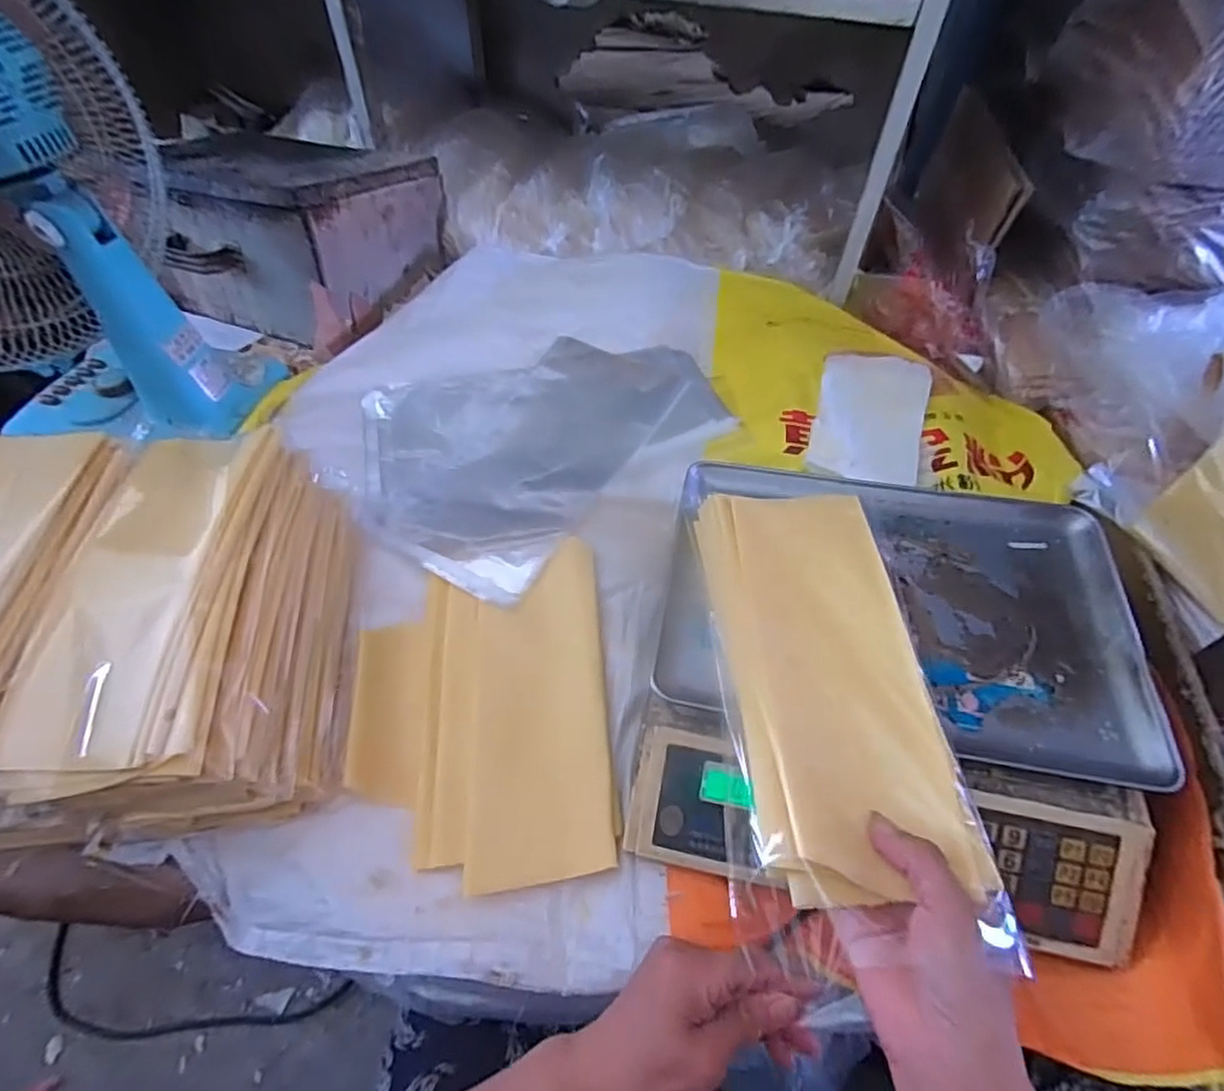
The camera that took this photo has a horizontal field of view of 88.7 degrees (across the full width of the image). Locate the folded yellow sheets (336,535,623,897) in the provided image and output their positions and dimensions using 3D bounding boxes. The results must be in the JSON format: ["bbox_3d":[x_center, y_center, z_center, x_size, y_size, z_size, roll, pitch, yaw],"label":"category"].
[{"bbox_3d":[-0.103,0.128,0.515,0.199,0.026,0.268,-4,52,-5],"label":"folded yellow sheets"}]

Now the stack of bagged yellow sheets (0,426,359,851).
[{"bbox_3d":[-0.375,0.055,0.475,0.308,0.137,0.280,-6,52,-6],"label":"stack of bagged yellow sheets"}]

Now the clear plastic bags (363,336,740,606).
[{"bbox_3d":[-0.088,-0.140,0.724,0.417,0.031,0.327,-38,62,-26],"label":"clear plastic bags"}]

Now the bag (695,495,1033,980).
[{"bbox_3d":[0.138,0.076,0.407,0.137,0.049,0.297,-4,49,6],"label":"bag"}]

